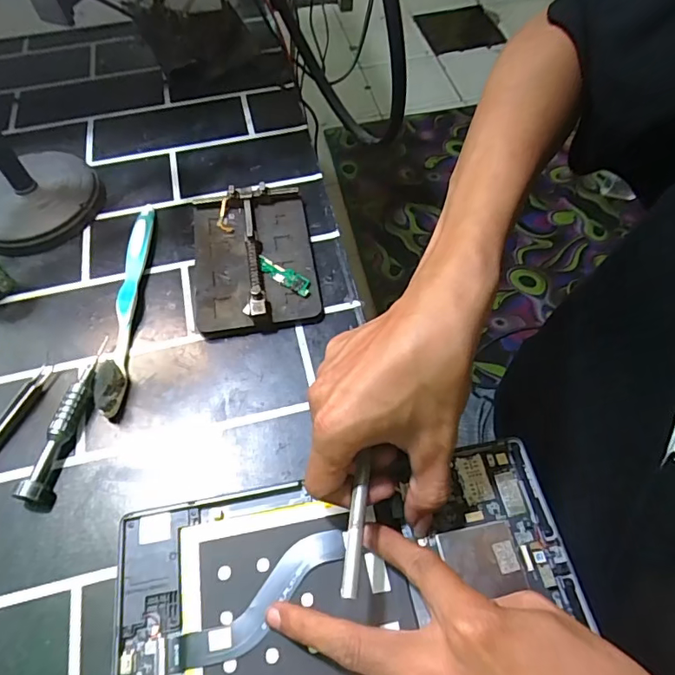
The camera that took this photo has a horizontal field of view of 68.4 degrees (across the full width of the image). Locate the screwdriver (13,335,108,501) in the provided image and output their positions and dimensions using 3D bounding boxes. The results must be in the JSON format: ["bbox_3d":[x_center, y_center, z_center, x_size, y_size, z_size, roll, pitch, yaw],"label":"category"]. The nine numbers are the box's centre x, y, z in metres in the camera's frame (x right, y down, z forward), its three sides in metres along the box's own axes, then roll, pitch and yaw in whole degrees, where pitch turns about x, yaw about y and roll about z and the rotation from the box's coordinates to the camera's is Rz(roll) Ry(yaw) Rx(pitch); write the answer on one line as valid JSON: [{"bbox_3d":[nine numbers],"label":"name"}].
[{"bbox_3d":[-0.170,0.047,0.316,0.012,0.017,0.113,6,59,6],"label":"screwdriver"}]

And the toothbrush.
[{"bbox_3d":[-0.152,-0.031,0.363,0.016,0.018,0.187,-4,58,0],"label":"toothbrush"}]

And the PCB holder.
[{"bbox_3d":[-0.065,-0.067,0.380,0.088,0.021,0.137,-10,59,-4],"label":"PCB holder"}]

